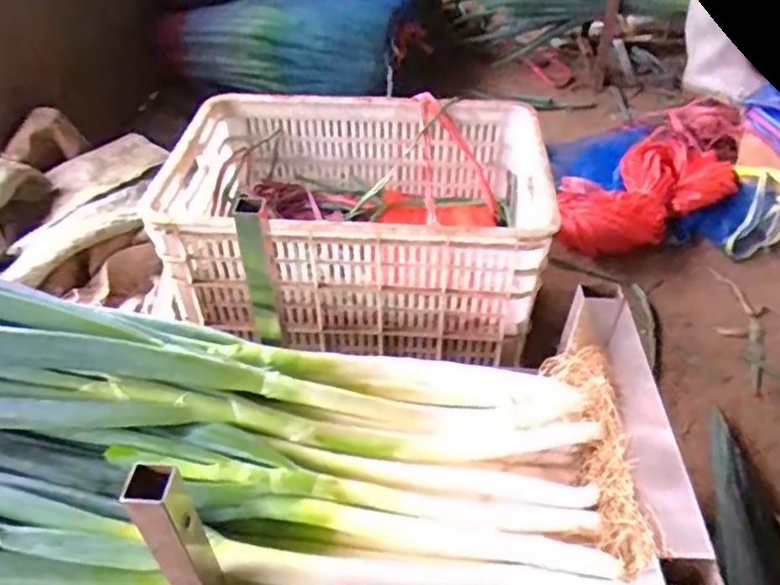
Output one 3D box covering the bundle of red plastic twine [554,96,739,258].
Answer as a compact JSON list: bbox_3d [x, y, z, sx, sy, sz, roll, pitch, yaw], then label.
[{"bbox_3d":[0.558,-0.230,1.289,0.591,0.107,0.241,-31,50,-27],"label":"bundle of red plastic twine"}]

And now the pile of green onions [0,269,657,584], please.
[{"bbox_3d":[-0.226,0.135,0.569,0.857,0.170,0.267,9,42,-8],"label":"pile of green onions"}]

